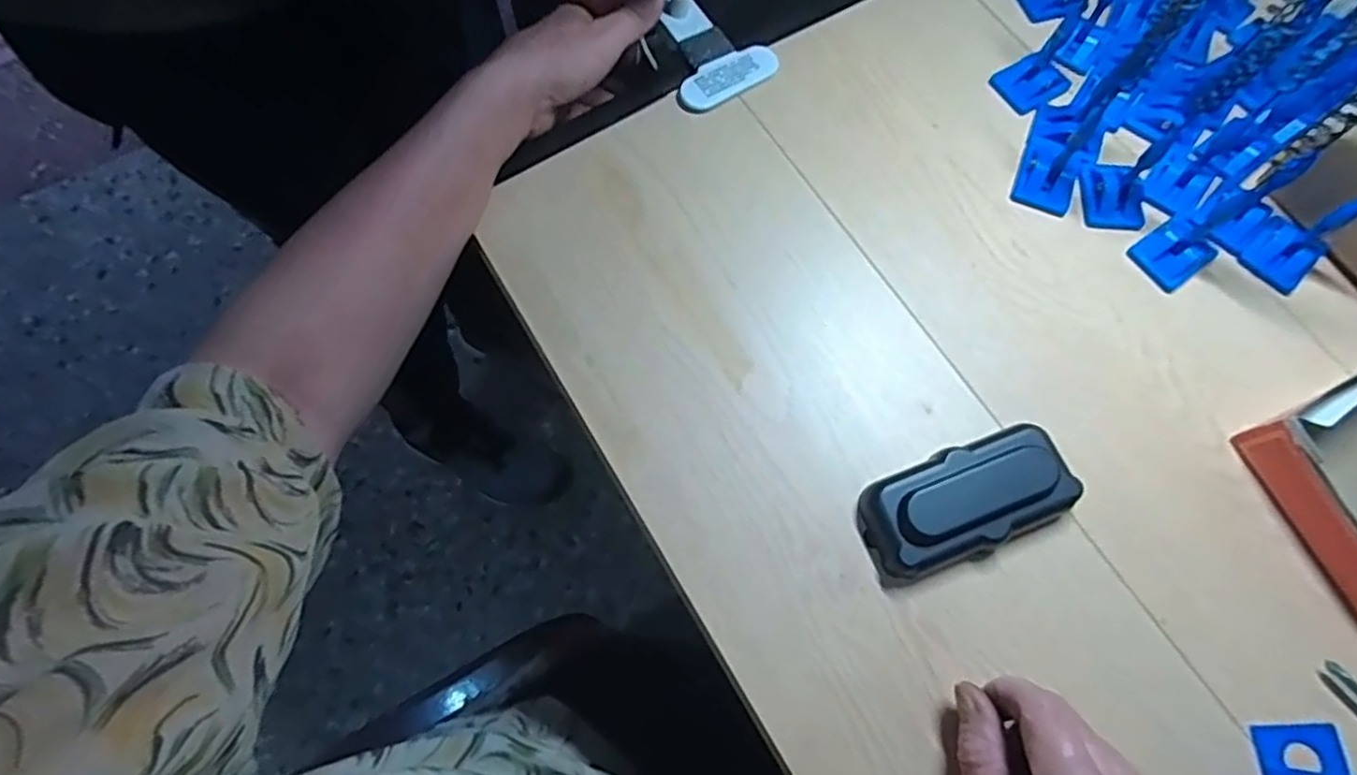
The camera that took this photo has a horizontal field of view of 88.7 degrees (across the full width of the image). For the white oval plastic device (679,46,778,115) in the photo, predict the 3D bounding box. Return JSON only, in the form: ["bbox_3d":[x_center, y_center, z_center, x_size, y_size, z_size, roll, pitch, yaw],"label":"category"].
[{"bbox_3d":[0.034,-0.207,0.464,0.074,0.007,0.031,-35,73,-10],"label":"white oval plastic device"}]

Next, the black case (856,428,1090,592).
[{"bbox_3d":[0.148,0.058,0.357,0.107,0.026,0.051,-22,72,-6],"label":"black case"}]

